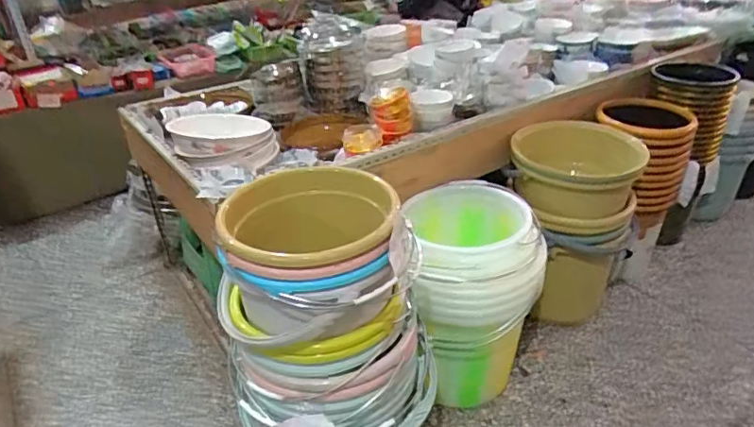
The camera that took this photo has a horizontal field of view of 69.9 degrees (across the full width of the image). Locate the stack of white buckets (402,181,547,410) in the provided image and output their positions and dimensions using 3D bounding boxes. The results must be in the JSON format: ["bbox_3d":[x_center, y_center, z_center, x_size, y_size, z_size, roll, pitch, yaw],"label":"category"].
[{"bbox_3d":[0.231,0.196,1.315,0.292,0.433,0.345,-3,31,0],"label":"stack of white buckets"}]

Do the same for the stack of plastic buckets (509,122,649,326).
[{"bbox_3d":[0.545,0.023,1.531,0.334,0.457,0.355,7,32,17],"label":"stack of plastic buckets"}]

